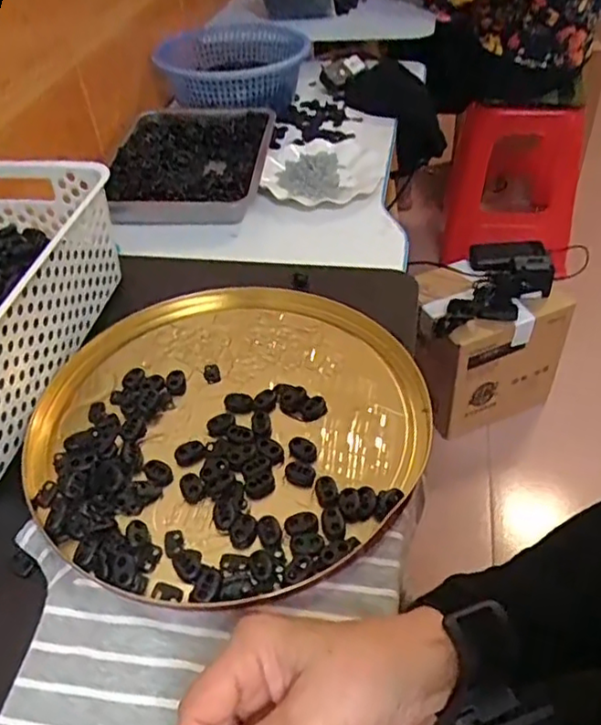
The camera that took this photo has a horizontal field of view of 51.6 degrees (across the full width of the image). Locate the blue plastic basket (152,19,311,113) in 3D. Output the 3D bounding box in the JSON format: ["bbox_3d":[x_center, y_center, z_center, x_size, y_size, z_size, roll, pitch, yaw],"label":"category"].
[{"bbox_3d":[-0.110,-0.560,1.149,0.219,0.087,0.254,7,45,12],"label":"blue plastic basket"}]

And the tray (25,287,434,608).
[{"bbox_3d":[-0.055,0.038,0.474,0.284,0.016,0.284,-3,44,3],"label":"tray"}]

